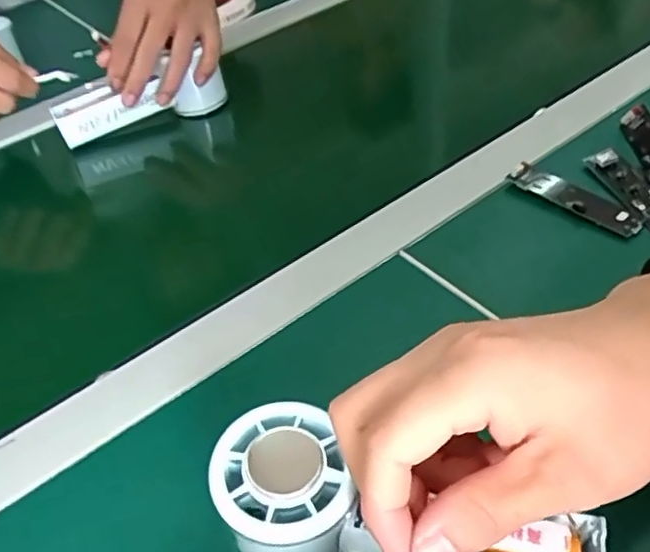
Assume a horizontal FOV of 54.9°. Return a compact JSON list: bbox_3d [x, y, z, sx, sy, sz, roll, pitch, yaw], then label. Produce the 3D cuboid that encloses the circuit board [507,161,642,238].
[{"bbox_3d":[0.169,-0.054,0.421,0.026,0.009,0.090,-33,50,-26],"label":"circuit board"}]

